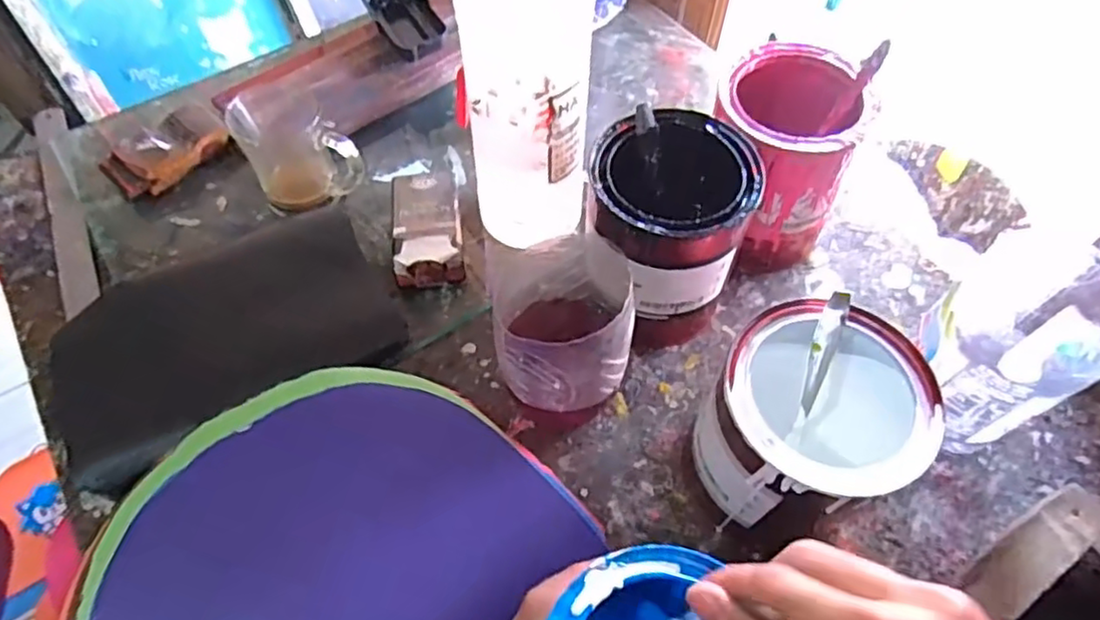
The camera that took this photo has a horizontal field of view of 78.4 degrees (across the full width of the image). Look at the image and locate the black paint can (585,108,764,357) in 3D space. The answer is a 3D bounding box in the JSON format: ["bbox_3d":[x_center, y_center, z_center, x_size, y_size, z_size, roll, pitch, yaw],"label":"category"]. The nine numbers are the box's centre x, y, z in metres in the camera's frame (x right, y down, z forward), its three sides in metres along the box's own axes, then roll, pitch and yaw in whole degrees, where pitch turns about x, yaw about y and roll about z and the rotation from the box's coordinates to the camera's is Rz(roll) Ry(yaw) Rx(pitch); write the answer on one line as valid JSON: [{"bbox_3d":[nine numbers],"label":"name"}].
[{"bbox_3d":[0.080,-0.054,0.481,0.101,0.129,0.106,1,57,-1],"label":"black paint can"}]

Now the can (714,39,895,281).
[{"bbox_3d":[0.174,-0.110,0.516,0.100,0.144,0.105,1,57,-1],"label":"can"}]

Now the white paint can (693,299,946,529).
[{"bbox_3d":[0.148,0.073,0.406,0.105,0.139,0.114,1,57,-1],"label":"white paint can"}]

